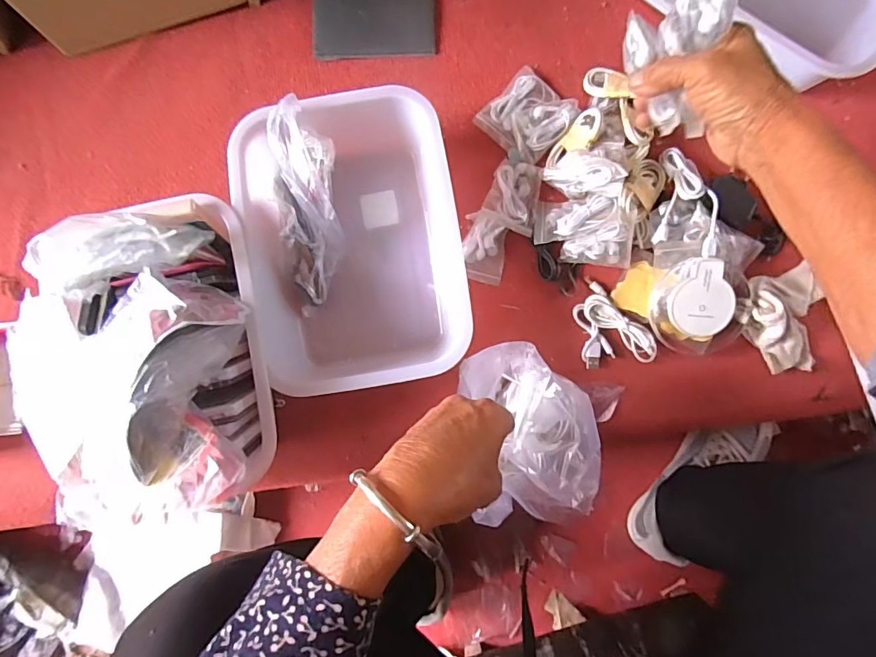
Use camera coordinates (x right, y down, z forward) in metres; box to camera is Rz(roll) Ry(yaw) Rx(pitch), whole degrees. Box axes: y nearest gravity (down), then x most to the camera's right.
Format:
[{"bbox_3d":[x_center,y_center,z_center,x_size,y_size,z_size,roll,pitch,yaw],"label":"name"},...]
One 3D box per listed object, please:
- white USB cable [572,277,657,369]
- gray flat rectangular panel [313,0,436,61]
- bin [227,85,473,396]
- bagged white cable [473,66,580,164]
[{"bbox_3d":[0.185,-0.008,0.503,0.074,0.010,0.092,-10,84,2],"label":"white USB cable"},{"bbox_3d":[-0.076,-0.368,0.557,0.143,0.008,0.106,0,84,3],"label":"gray flat rectangular panel"},{"bbox_3d":[-0.083,-0.085,0.491,0.204,0.081,0.281,-11,84,2],"label":"bin"},{"bbox_3d":[0.102,-0.240,0.530,0.089,0.015,0.085,44,88,6],"label":"bagged white cable"}]

